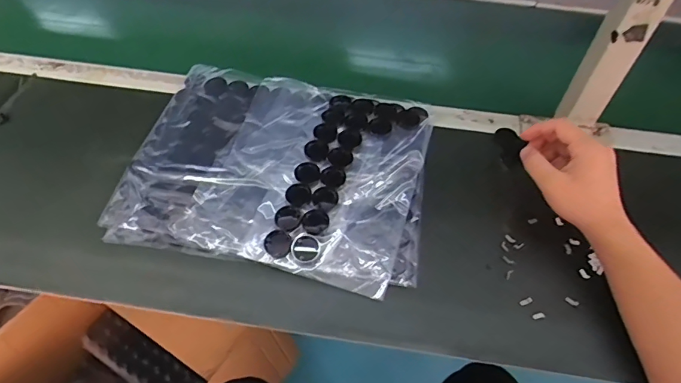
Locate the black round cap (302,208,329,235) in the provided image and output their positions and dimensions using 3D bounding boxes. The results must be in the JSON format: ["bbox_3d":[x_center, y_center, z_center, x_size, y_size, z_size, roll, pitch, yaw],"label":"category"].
[{"bbox_3d":[-0.028,0.032,0.503,0.028,0.010,0.029,1,52,-2],"label":"black round cap"}]

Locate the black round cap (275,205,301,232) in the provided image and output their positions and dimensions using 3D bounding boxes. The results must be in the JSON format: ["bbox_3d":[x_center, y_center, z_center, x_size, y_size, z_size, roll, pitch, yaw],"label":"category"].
[{"bbox_3d":[-0.059,0.030,0.504,0.027,0.006,0.031,2,54,1],"label":"black round cap"}]

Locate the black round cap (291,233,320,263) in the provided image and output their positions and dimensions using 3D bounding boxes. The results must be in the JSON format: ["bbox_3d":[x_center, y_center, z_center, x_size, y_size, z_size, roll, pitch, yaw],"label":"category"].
[{"bbox_3d":[-0.038,0.063,0.490,0.031,0.016,0.026,-8,55,-7],"label":"black round cap"}]

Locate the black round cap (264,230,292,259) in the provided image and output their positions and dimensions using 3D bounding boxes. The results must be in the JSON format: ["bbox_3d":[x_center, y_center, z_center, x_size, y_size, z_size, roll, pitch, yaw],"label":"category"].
[{"bbox_3d":[-0.069,0.057,0.493,0.028,0.004,0.029,0,77,-2],"label":"black round cap"}]

